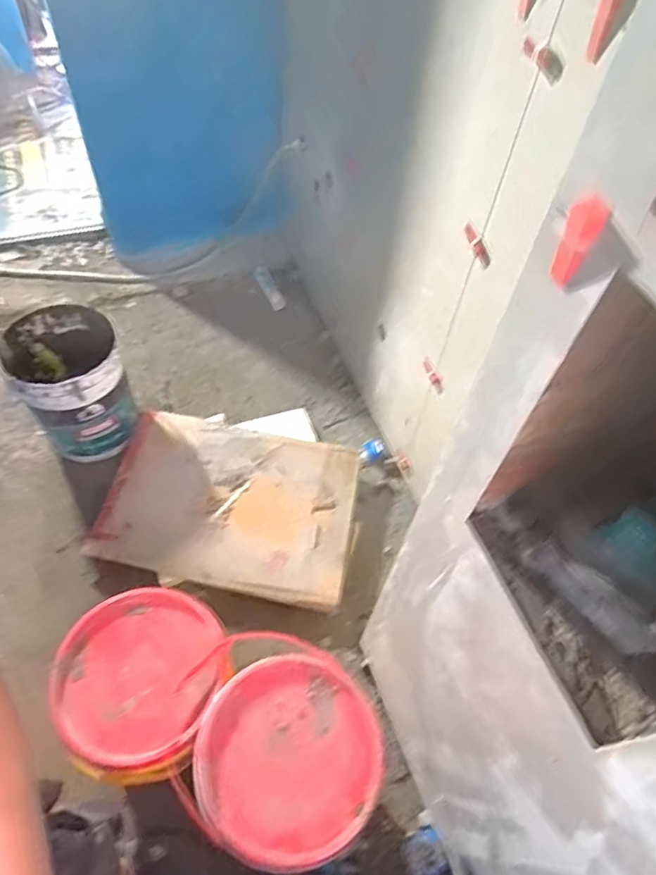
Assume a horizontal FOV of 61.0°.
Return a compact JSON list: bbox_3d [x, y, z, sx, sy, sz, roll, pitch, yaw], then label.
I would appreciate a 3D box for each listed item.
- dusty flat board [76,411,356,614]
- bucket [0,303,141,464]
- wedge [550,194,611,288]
[{"bbox_3d":[-0.262,0.174,1.522,0.652,0.046,0.463,9,60,4],"label":"dusty flat board"},{"bbox_3d":[-0.695,-0.140,1.541,0.273,0.319,0.300,2,55,-3],"label":"bucket"},{"bbox_3d":[0.178,-0.139,0.400,0.011,0.067,0.022,-27,61,-22],"label":"wedge"}]

